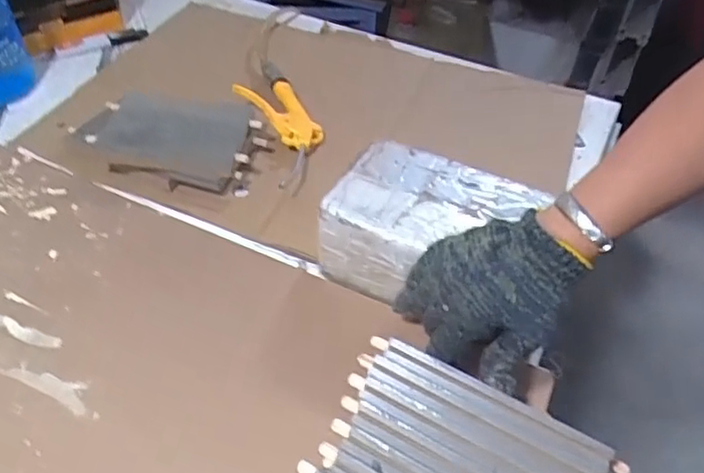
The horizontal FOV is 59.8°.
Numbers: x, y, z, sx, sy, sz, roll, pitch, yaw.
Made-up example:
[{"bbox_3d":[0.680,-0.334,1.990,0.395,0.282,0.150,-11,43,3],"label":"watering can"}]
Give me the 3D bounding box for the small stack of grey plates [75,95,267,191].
[{"bbox_3d":[-0.218,-0.124,0.704,0.211,0.054,0.100,13,47,9],"label":"small stack of grey plates"}]

